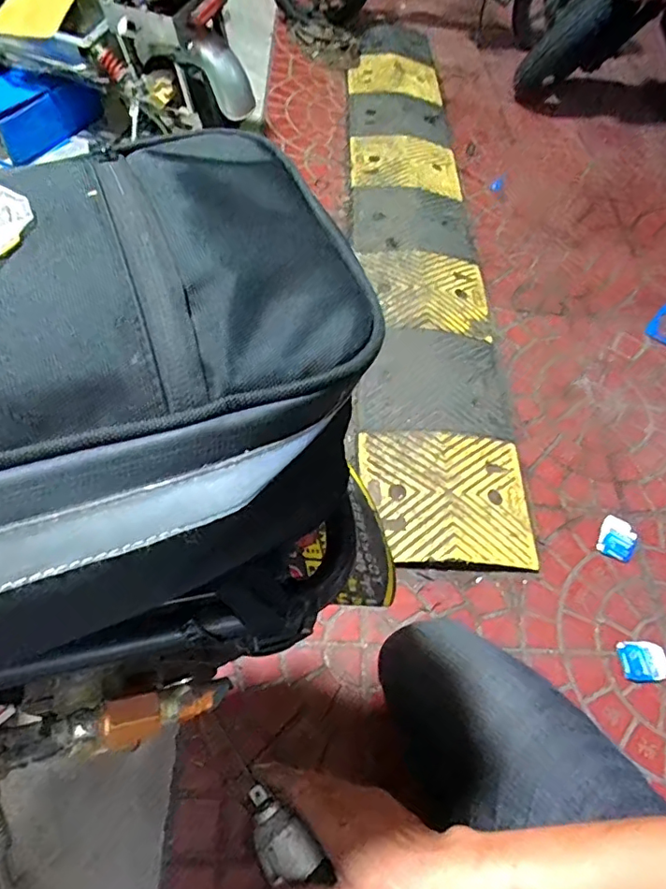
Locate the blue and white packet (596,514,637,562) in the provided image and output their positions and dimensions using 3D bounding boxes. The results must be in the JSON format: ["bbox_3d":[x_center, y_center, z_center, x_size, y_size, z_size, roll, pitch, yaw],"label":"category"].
[{"bbox_3d":[0.506,0.166,0.943,0.063,0.014,0.080,25,61,14],"label":"blue and white packet"}]

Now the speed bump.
[{"bbox_3d":[0.212,-0.597,1.359,0.323,0.062,1.872,7,56,-8],"label":"speed bump"}]

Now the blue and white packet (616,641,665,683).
[{"bbox_3d":[0.487,0.338,0.832,0.081,0.012,0.058,-5,58,-4],"label":"blue and white packet"}]

